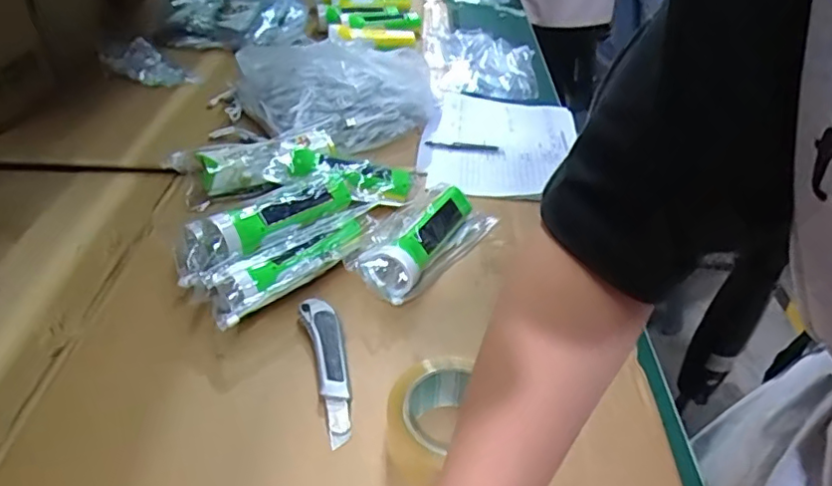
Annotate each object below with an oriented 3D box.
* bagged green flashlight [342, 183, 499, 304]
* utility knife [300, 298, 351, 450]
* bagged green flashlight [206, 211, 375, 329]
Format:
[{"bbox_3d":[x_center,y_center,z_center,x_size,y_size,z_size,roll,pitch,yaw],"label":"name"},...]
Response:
[{"bbox_3d":[0.011,-0.009,0.681,0.096,0.046,0.212,20,42,22],"label":"bagged green flashlight"},{"bbox_3d":[-0.081,0.111,0.556,0.033,0.017,0.152,-9,40,-13],"label":"utility knife"},{"bbox_3d":[-0.127,0.025,0.630,0.060,0.051,0.206,28,46,29],"label":"bagged green flashlight"}]

